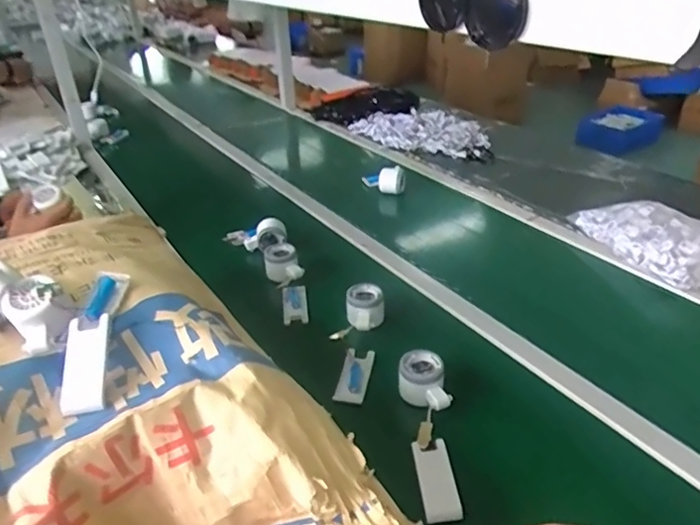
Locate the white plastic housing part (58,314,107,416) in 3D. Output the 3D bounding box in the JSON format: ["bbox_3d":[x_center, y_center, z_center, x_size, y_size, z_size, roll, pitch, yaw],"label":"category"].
[{"bbox_3d":[-0.261,0.101,0.551,0.037,0.007,0.100,-8,58,-8],"label":"white plastic housing part"}]

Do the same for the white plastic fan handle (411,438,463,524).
[{"bbox_3d":[0.097,0.245,0.629,0.042,0.014,0.104,-4,31,-3],"label":"white plastic fan handle"}]

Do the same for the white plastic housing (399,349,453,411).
[{"bbox_3d":[0.097,0.155,0.736,0.065,0.042,0.080,-1,31,2],"label":"white plastic housing"}]

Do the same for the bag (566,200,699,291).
[{"bbox_3d":[0.553,-0.051,1.039,0.142,0.063,0.301,-12,32,-15],"label":"bag"}]

